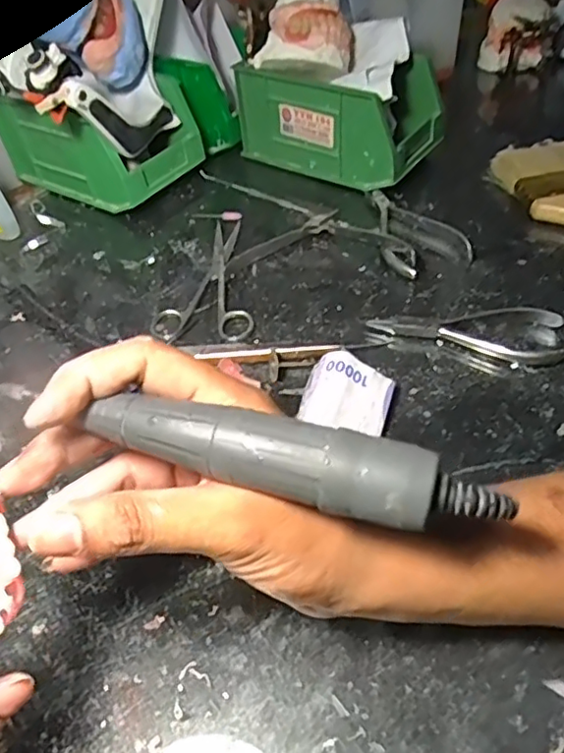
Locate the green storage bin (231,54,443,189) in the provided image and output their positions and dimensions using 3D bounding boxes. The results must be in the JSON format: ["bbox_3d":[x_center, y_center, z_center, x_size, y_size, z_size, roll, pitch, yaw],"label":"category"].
[{"bbox_3d":[0.056,-0.246,0.557,0.167,0.084,0.095,27,55,27],"label":"green storage bin"}]

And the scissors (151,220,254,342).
[{"bbox_3d":[-0.048,-0.077,0.462,0.072,0.005,0.135,5,48,10],"label":"scissors"}]

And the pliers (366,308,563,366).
[{"bbox_3d":[0.123,-0.034,0.403,0.123,0.010,0.047,11,49,15],"label":"pliers"}]

